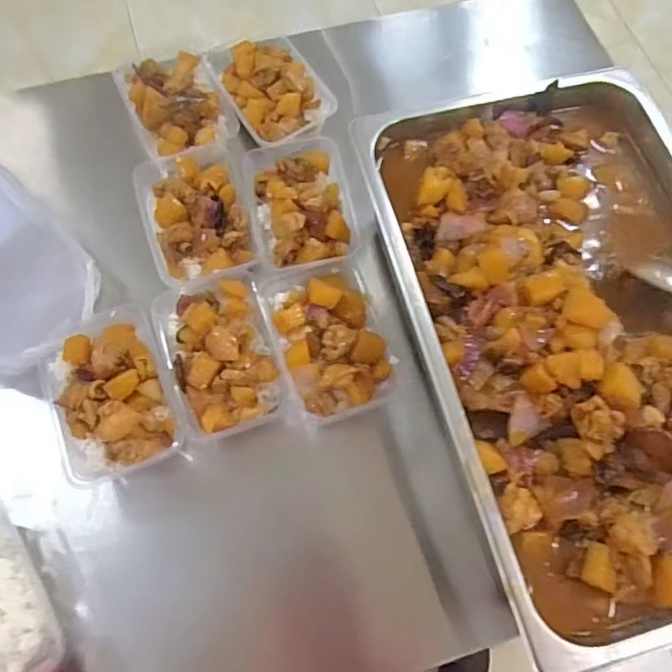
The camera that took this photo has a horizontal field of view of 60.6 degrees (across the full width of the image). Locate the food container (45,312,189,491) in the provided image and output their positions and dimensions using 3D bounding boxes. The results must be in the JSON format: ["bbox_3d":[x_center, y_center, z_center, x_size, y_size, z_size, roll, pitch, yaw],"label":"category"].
[{"bbox_3d":[-0.226,0.054,0.575,0.115,0.047,0.169,-18,71,-9],"label":"food container"}]

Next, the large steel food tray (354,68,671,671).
[{"bbox_3d":[0.236,-0.022,0.526,0.324,0.069,0.519,-14,68,-3],"label":"large steel food tray"}]

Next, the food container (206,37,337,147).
[{"bbox_3d":[-0.080,-0.309,0.717,0.117,0.038,0.153,-32,74,-14],"label":"food container"}]

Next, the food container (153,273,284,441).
[{"bbox_3d":[-0.119,0.017,0.599,0.110,0.052,0.166,-17,71,-9],"label":"food container"}]

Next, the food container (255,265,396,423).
[{"bbox_3d":[-0.007,-0.002,0.602,0.110,0.045,0.168,-19,71,-9],"label":"food container"}]

